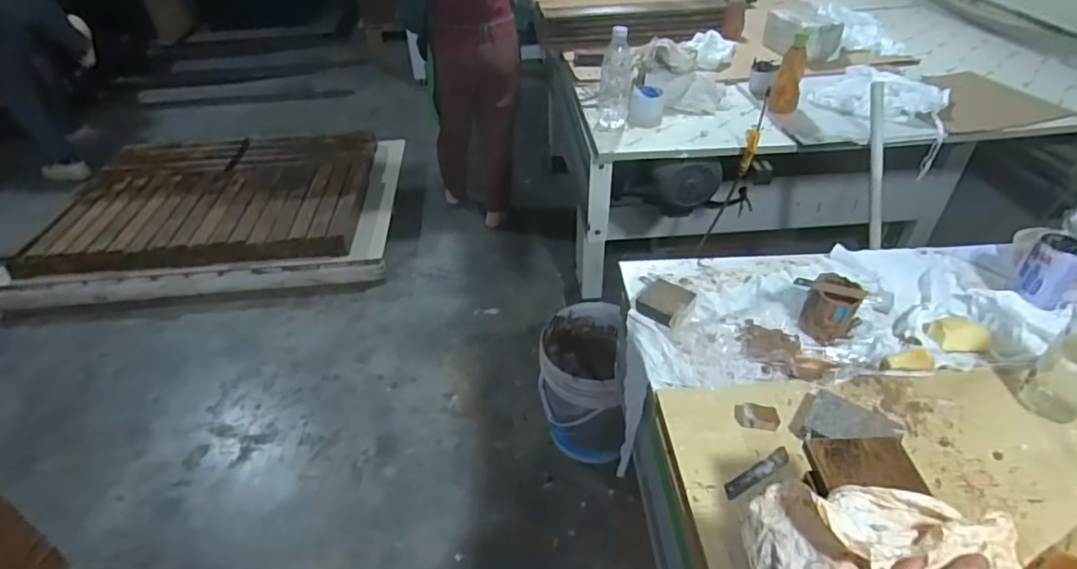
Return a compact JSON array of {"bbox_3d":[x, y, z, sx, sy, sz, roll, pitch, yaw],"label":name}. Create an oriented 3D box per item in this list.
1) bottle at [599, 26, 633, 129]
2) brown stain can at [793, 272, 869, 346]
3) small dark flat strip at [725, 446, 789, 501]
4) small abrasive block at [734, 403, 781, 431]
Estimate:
[{"bbox_3d":[0.175,-0.469,1.311,0.074,0.203,0.079,4,40,7],"label":"bottle"},{"bbox_3d":[0.412,0.029,0.816,0.075,0.075,0.075,-22,44,-23],"label":"brown stain can"},{"bbox_3d":[0.247,0.212,0.647,0.097,0.005,0.019,-22,44,-23],"label":"small dark flat strip"},{"bbox_3d":[0.265,0.160,0.696,0.051,0.017,0.031,13,42,17],"label":"small abrasive block"}]

